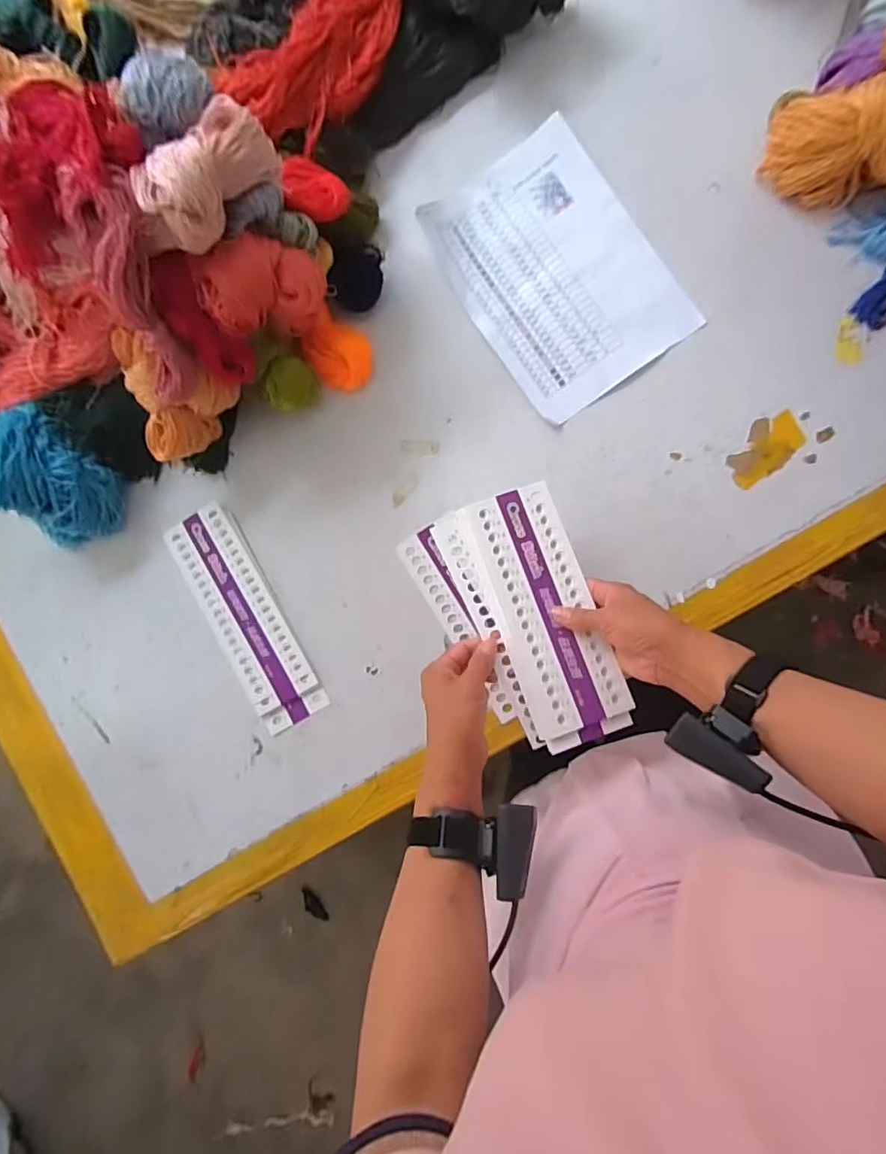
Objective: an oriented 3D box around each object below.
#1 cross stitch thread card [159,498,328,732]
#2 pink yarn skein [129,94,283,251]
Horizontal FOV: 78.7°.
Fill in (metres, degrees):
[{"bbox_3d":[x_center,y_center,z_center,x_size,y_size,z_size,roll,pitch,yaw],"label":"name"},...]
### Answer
[{"bbox_3d":[-0.234,0.048,0.650,0.089,0.007,0.275,-29,88,6],"label":"cross stitch thread card"},{"bbox_3d":[-0.199,-0.342,0.465,0.125,0.066,0.064,-41,87,6],"label":"pink yarn skein"}]

